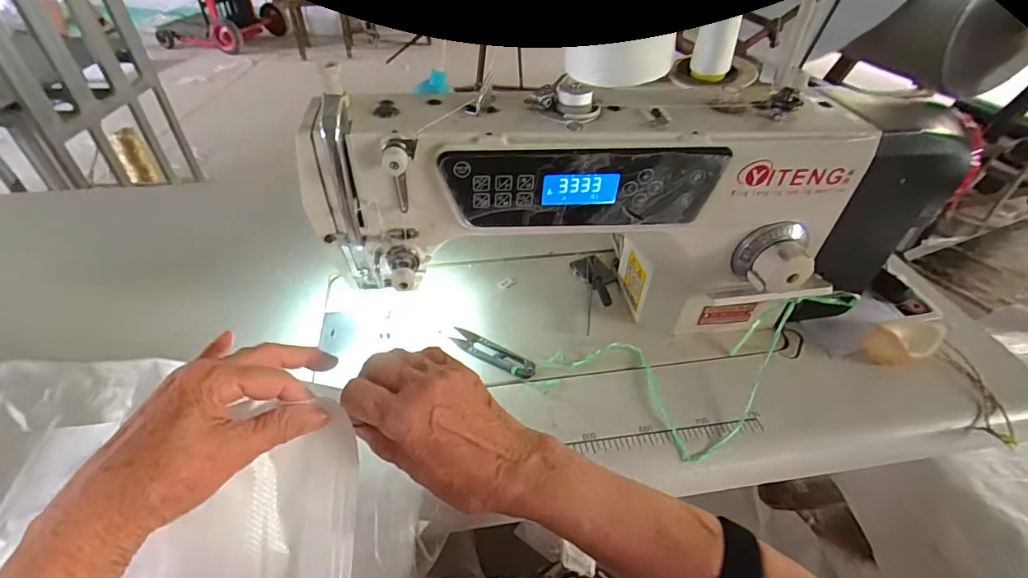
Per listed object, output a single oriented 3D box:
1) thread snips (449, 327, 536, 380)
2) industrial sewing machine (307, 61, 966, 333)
[{"bbox_3d":[-0.022,0.061,0.456,0.094,0.010,0.024,25,48,22],"label":"thread snips"},{"bbox_3d":[0.074,-0.062,0.418,0.442,0.222,0.152,-3,44,-5],"label":"industrial sewing machine"}]

